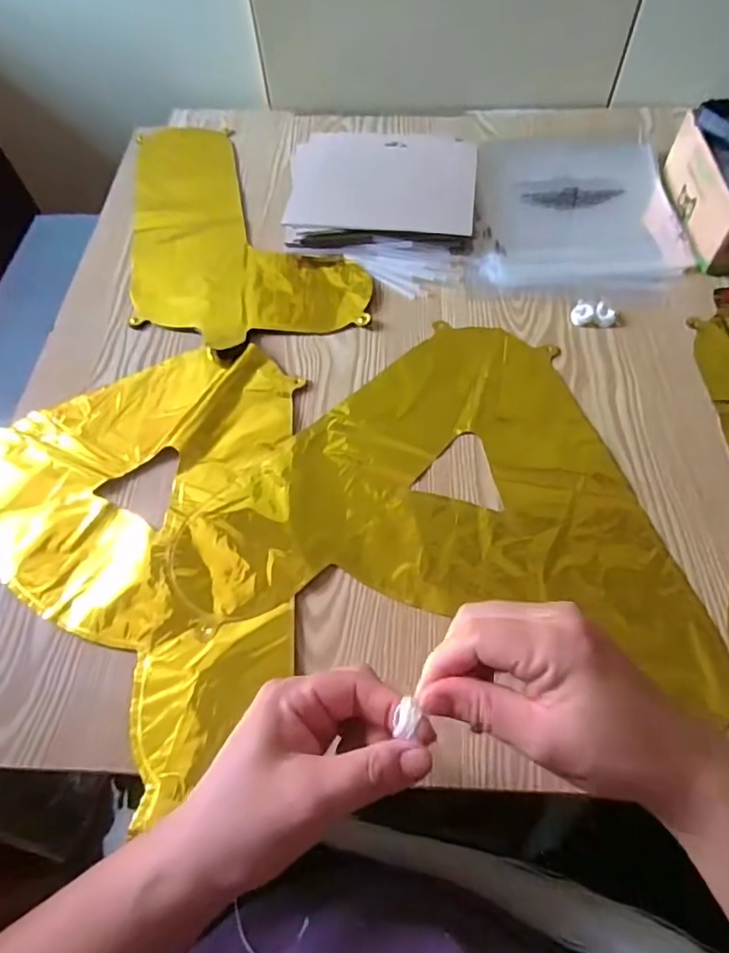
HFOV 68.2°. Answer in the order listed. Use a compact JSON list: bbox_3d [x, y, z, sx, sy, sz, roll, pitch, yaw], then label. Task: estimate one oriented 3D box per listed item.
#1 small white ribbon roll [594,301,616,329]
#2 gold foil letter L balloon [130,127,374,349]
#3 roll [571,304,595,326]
[{"bbox_3d":[0.233,-0.156,0.520,0.021,0.008,0.024,23,64,16],"label":"small white ribbon roll"},{"bbox_3d":[-0.154,-0.300,0.621,0.231,0.009,0.407,-15,60,-5],"label":"gold foil letter L balloon"},{"bbox_3d":[0.212,-0.157,0.523,0.020,0.008,0.024,23,64,16],"label":"roll"}]

